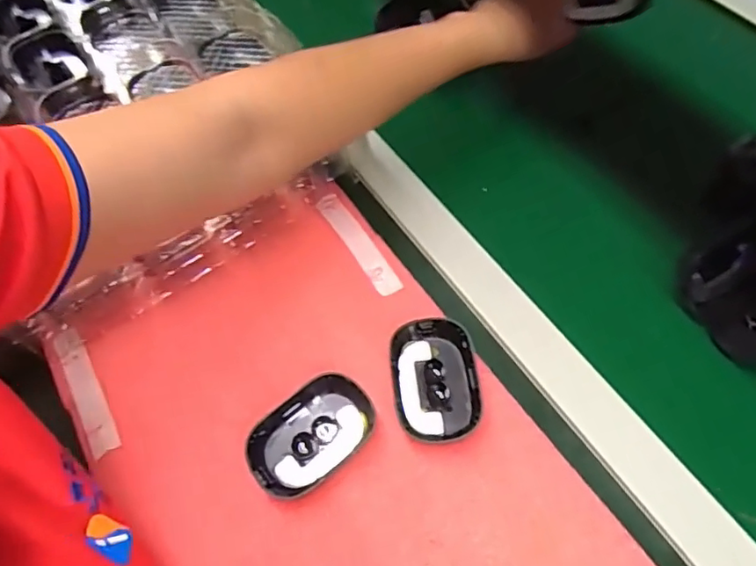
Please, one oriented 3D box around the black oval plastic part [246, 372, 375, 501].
[{"bbox_3d":[-0.045,0.104,0.388,0.089,0.020,0.053,-36,63,-16],"label":"black oval plastic part"}]

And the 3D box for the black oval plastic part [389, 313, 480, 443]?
[{"bbox_3d":[0.040,0.068,0.403,0.059,0.016,0.085,-6,59,0],"label":"black oval plastic part"}]

